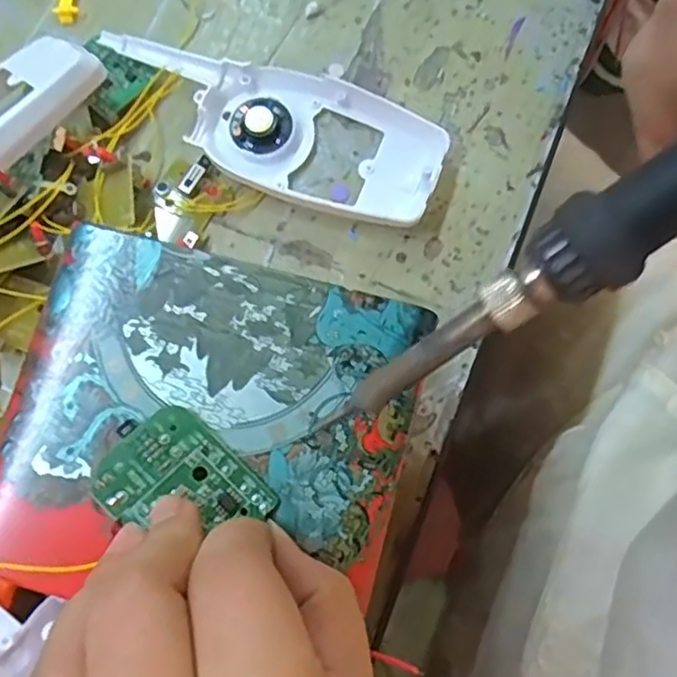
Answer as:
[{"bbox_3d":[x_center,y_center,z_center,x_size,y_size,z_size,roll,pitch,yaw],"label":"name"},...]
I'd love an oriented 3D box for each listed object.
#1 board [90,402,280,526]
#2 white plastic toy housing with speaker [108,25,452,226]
[{"bbox_3d":[-0.043,0.041,0.181,0.043,0.004,0.034,42,62,7],"label":"board"},{"bbox_3d":[-0.031,-0.097,0.303,0.159,0.017,0.057,21,79,6],"label":"white plastic toy housing with speaker"}]

